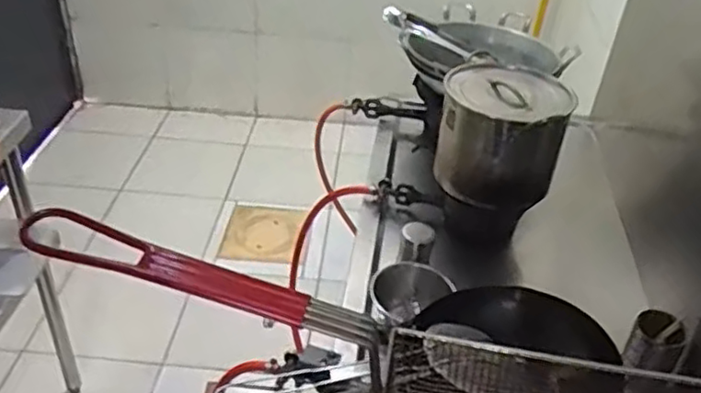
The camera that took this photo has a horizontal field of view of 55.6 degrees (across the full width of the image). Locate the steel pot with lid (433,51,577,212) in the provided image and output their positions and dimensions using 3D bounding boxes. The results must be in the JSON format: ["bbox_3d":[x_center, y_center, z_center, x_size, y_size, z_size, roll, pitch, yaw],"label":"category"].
[{"bbox_3d":[0.290,-0.116,1.280,0.223,0.246,0.206,3,36,-2],"label":"steel pot with lid"}]

